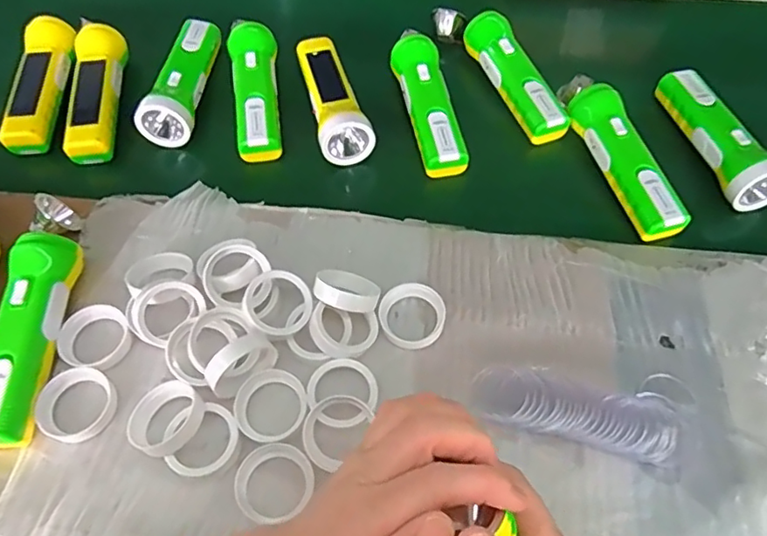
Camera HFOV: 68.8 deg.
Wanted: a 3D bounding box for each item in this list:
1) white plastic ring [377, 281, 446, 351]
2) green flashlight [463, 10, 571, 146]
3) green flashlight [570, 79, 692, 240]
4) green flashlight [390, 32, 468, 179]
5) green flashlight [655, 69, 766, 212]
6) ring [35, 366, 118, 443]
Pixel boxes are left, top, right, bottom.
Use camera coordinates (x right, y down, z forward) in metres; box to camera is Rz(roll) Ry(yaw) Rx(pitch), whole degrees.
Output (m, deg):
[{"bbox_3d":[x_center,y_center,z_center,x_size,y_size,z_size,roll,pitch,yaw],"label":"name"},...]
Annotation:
[{"bbox_3d":[0.023,0.038,0.462,0.054,0.016,0.051,-1,62,2],"label":"white plastic ring"},{"bbox_3d":[0.134,-0.199,0.580,0.041,0.048,0.150,-23,63,-10],"label":"green flashlight"},{"bbox_3d":[0.225,-0.101,0.522,0.038,0.036,0.159,-18,63,-7],"label":"green flashlight"},{"bbox_3d":[0.044,-0.164,0.573,0.043,0.052,0.156,-12,62,-4],"label":"green flashlight"},{"bbox_3d":[0.313,-0.129,0.529,0.043,0.043,0.157,-16,62,-6],"label":"green flashlight"},{"bbox_3d":[-0.233,0.105,0.428,0.053,0.017,0.055,-1,62,2],"label":"ring"}]

